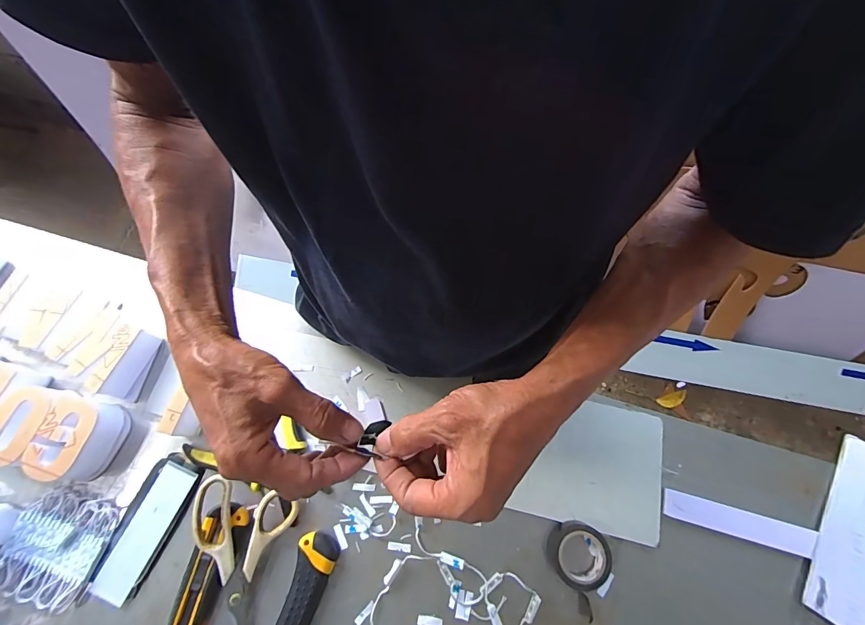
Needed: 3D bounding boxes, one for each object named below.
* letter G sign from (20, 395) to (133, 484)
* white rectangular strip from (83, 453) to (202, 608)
[{"bbox_3d":[-0.397,0.141,0.432,0.061,0.040,0.083,7,69,4],"label":"letter G sign"},{"bbox_3d":[-0.313,0.233,0.423,0.053,0.015,0.143,22,71,9],"label":"white rectangular strip"}]

